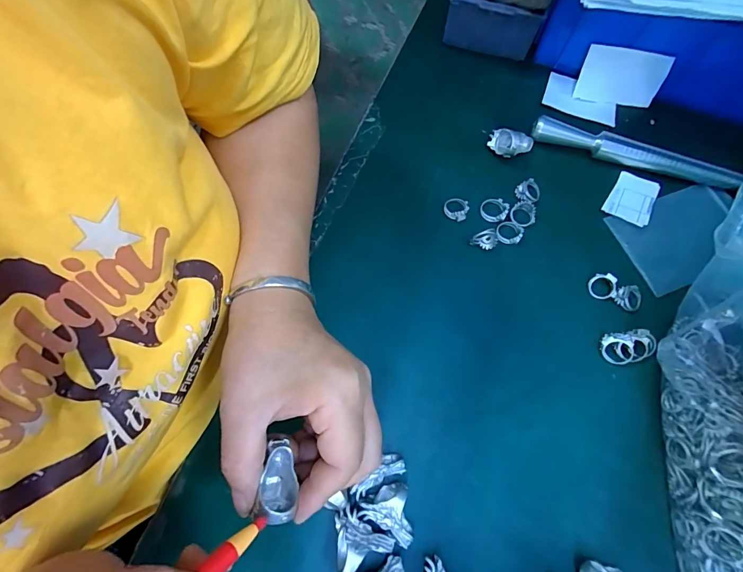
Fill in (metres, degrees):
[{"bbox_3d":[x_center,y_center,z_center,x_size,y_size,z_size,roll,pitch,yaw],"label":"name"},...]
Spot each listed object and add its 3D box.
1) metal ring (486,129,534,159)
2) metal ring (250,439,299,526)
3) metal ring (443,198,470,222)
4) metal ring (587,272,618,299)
[{"bbox_3d":[0.129,-0.130,0.350,0.040,0.020,0.020,14,71,4],"label":"metal ring"},{"bbox_3d":[-0.046,0.097,0.191,0.019,0.027,0.036,5,71,0],"label":"metal ring"},{"bbox_3d":[0.075,-0.069,0.335,0.021,0.009,0.021,0,71,-1],"label":"metal ring"},{"bbox_3d":[0.190,0.000,0.310,0.020,0.011,0.021,0,71,-1],"label":"metal ring"}]

